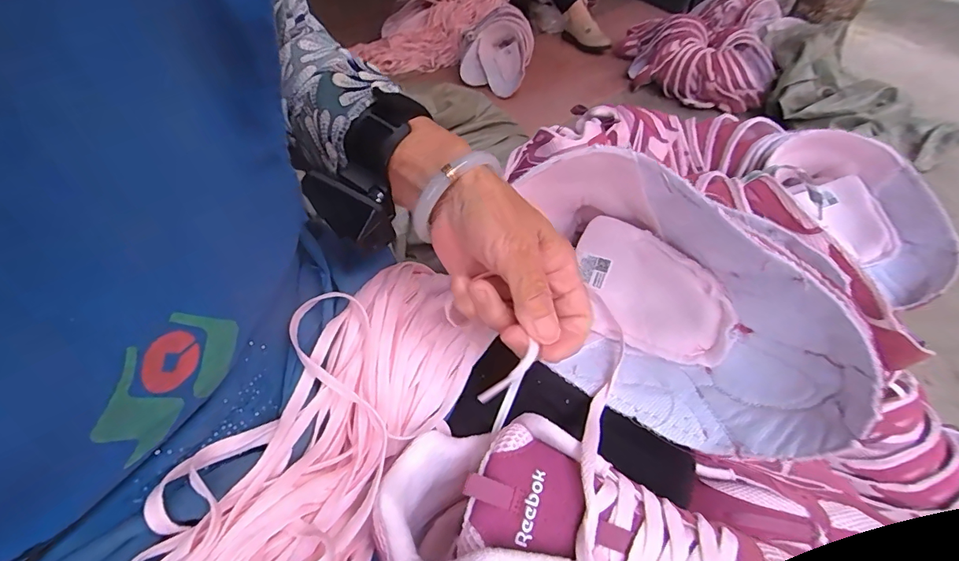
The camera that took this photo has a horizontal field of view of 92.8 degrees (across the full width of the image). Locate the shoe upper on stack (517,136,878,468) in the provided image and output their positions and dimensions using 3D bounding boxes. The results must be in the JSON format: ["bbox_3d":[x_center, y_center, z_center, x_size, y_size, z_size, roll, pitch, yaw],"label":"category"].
[{"bbox_3d":[0.101,0.008,0.289,0.089,0.126,0.238,-17,52,-19],"label":"shoe upper on stack"}]

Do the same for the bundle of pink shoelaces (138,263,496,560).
[{"bbox_3d":[-0.079,0.083,0.257,0.103,0.056,0.265,20,50,12],"label":"bundle of pink shoelaces"}]

